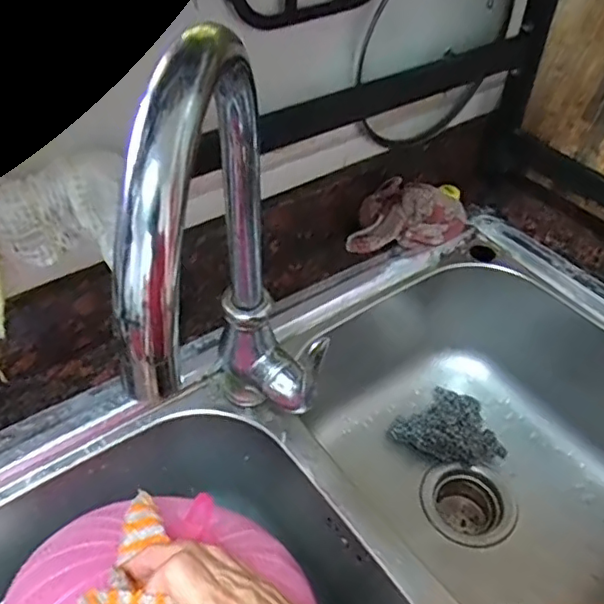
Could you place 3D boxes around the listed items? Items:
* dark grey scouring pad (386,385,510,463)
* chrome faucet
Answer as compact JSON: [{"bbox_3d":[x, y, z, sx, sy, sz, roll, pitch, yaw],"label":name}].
[{"bbox_3d":[0.184,0.165,0.759,0.106,0.038,0.111,-23,49,-25],"label":"dark grey scouring pad"},{"bbox_3d":[-0.029,0.010,0.352,0.072,0.311,0.209,2,44,0],"label":"chrome faucet"}]

